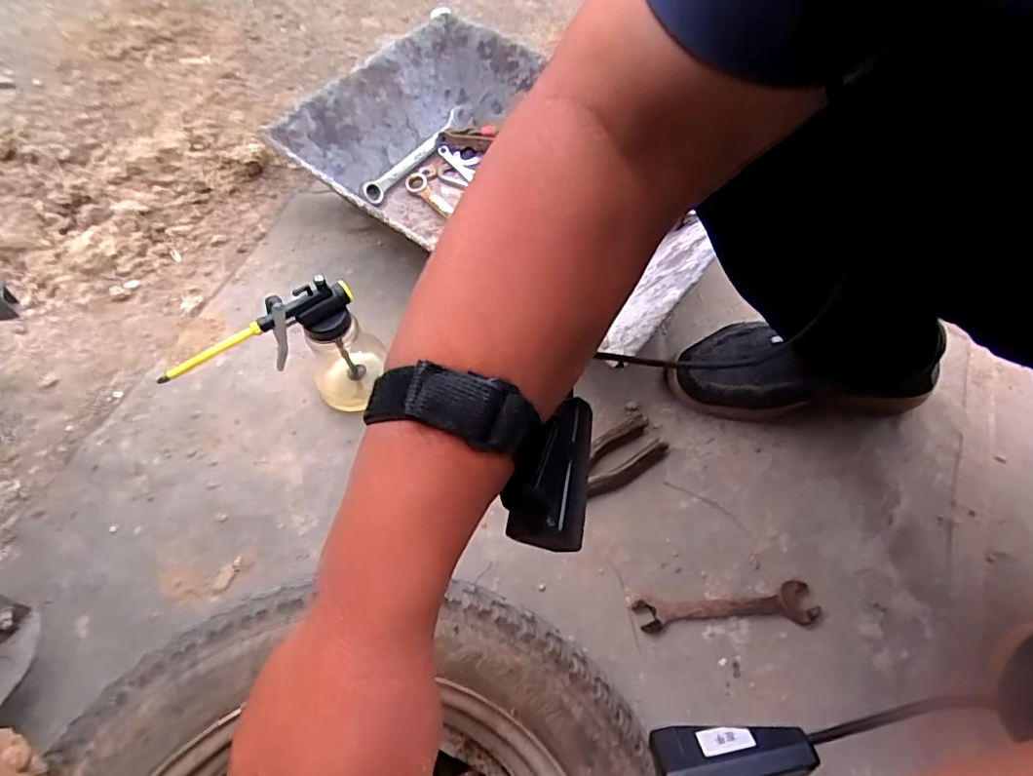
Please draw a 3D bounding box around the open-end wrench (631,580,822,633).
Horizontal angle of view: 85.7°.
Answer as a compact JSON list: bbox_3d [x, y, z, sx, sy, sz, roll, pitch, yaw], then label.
[{"bbox_3d":[0.188,0.197,0.495,0.162,0.004,0.033,-4,63,-5],"label":"open-end wrench"}]

